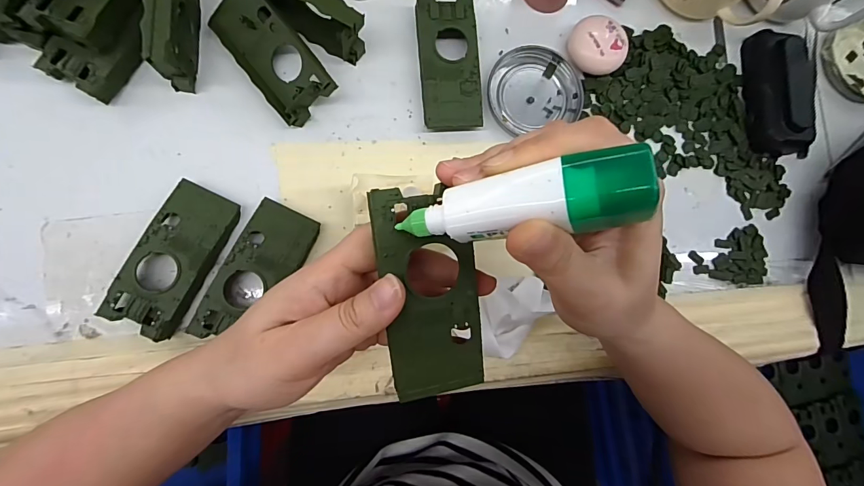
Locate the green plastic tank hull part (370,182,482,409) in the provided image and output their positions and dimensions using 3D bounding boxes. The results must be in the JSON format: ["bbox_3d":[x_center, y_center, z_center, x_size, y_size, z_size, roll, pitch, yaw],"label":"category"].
[{"bbox_3d":[-0.001,0.025,0.191,0.048,0.005,0.104,-14,103,-8],"label":"green plastic tank hull part"}]

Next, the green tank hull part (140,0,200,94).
[{"bbox_3d":[-0.182,-0.166,0.285,0.018,0.051,0.104,0,85,-7],"label":"green tank hull part"}]

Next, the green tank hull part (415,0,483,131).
[{"bbox_3d":[0.014,-0.142,0.319,0.046,0.021,0.103,-4,85,-7],"label":"green tank hull part"}]

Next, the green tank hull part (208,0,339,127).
[{"bbox_3d":[-0.119,-0.141,0.297,0.047,0.015,0.104,-39,87,14],"label":"green tank hull part"}]

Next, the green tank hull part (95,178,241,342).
[{"bbox_3d":[-0.180,0.011,0.281,0.047,0.022,0.103,26,82,-4],"label":"green tank hull part"}]

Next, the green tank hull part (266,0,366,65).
[{"bbox_3d":[-0.097,-0.174,0.294,0.097,0.047,0.019,30,82,-3],"label":"green tank hull part"}]

